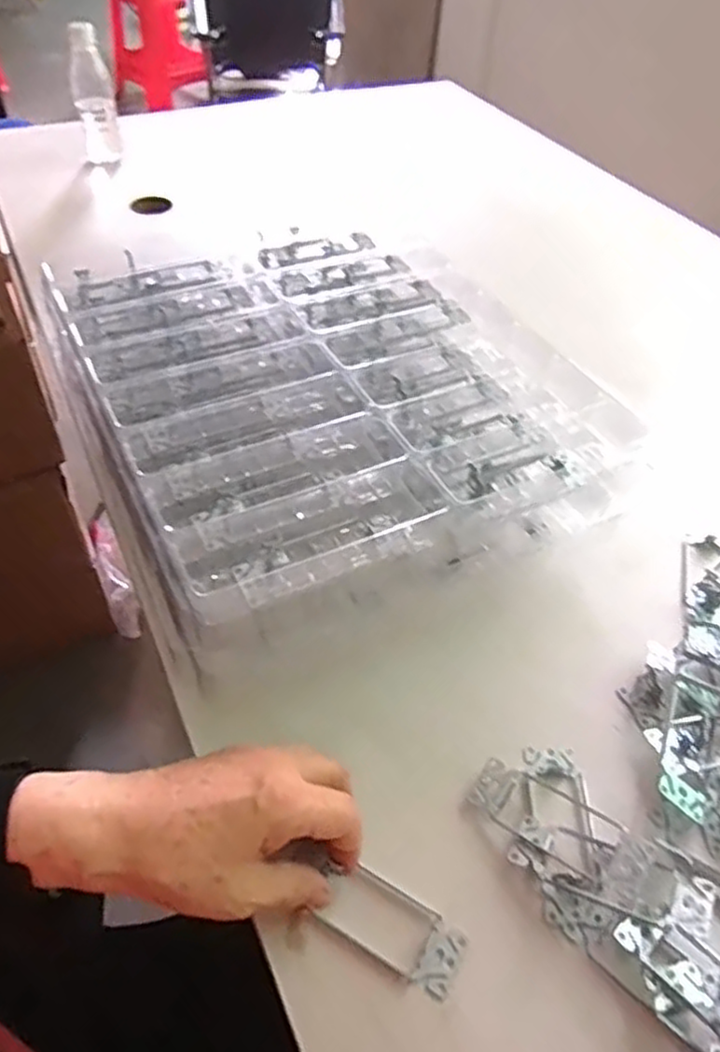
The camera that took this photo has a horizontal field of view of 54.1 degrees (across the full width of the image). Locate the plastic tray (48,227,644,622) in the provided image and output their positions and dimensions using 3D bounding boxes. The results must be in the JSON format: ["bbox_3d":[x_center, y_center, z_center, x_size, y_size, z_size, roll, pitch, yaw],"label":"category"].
[{"bbox_3d":[-0.030,-0.124,0.580,0.358,0.063,0.414,-21,52,-20],"label":"plastic tray"}]

